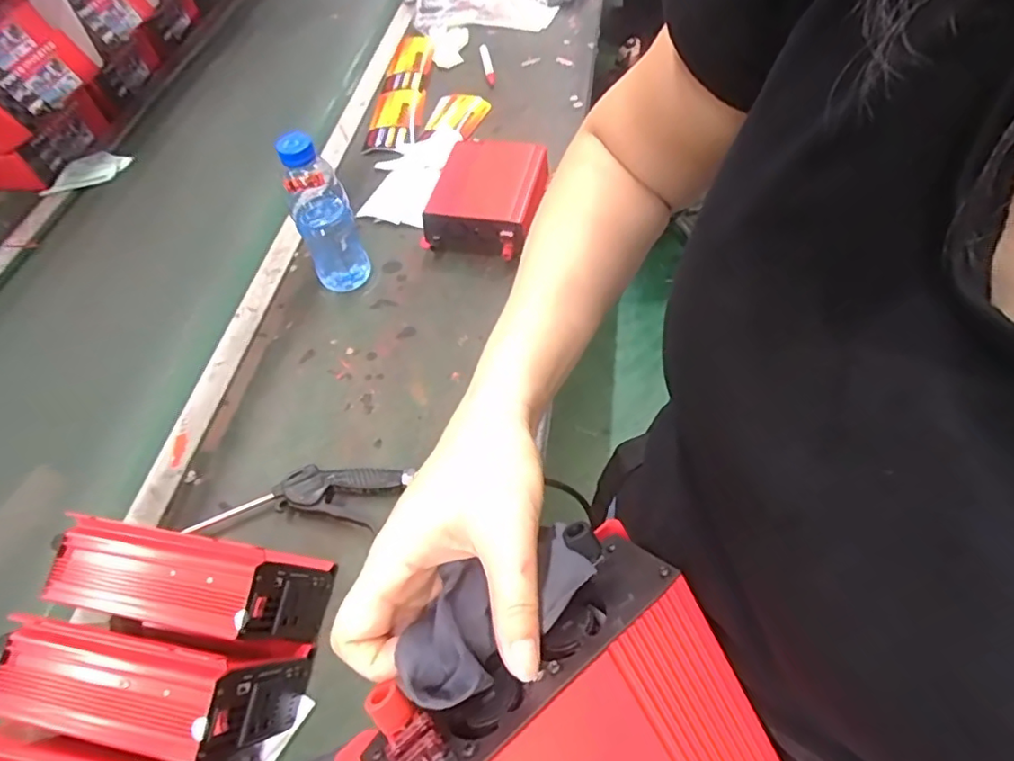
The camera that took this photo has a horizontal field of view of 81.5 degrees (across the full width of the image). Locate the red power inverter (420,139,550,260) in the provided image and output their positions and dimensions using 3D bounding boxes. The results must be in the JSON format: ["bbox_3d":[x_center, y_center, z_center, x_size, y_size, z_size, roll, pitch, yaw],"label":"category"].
[{"bbox_3d":[-0.023,-0.259,0.844,0.139,0.080,0.189,11,56,13],"label":"red power inverter"}]

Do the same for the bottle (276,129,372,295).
[{"bbox_3d":[-0.227,-0.202,0.739,0.069,0.208,0.061,-24,56,-12],"label":"bottle"}]

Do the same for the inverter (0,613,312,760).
[{"bbox_3d":[-0.270,0.241,0.460,0.178,0.144,0.087,2,57,3],"label":"inverter"}]

